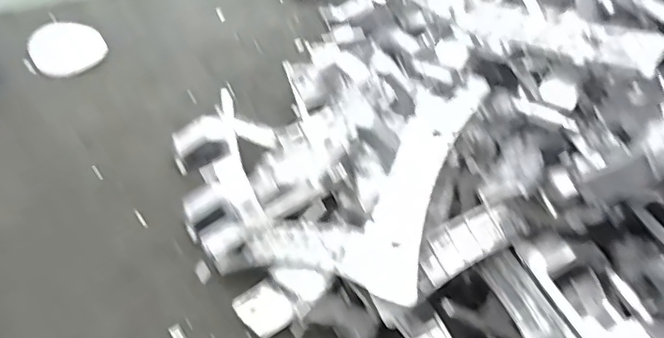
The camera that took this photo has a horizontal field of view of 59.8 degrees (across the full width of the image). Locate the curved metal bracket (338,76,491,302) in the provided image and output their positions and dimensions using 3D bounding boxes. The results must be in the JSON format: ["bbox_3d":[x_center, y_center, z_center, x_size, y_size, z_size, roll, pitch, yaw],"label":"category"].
[{"bbox_3d":[0.052,0.008,0.369,0.054,0.018,0.153,6,64,38],"label":"curved metal bracket"}]

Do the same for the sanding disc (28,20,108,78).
[{"bbox_3d":[-0.274,-0.127,0.599,0.070,0.011,0.081,-29,56,-26],"label":"sanding disc"}]

